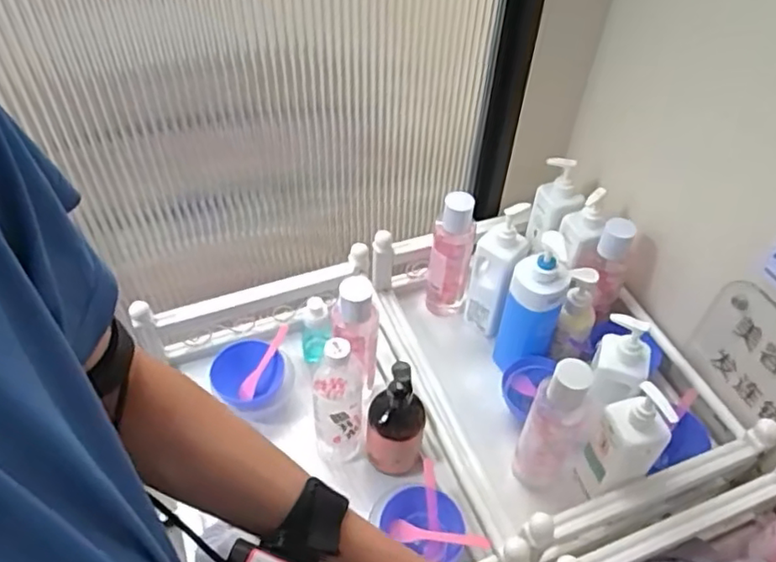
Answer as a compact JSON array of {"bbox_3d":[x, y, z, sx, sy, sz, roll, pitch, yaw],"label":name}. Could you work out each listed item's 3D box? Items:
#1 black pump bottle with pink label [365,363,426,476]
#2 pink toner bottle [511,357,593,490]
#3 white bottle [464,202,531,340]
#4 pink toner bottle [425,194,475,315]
[{"bbox_3d":[0.010,0.169,0.764,0.071,0.190,0.065,10,48,7],"label":"black pump bottle with pink label"},{"bbox_3d":[0.200,0.179,0.755,0.070,0.222,0.051,23,51,18],"label":"pink toner bottle"},{"bbox_3d":[0.157,-0.009,0.922,0.067,0.233,0.061,12,49,9],"label":"white bottle"},{"bbox_3d":[0.094,-0.039,0.952,0.061,0.222,0.057,5,48,2],"label":"pink toner bottle"}]

